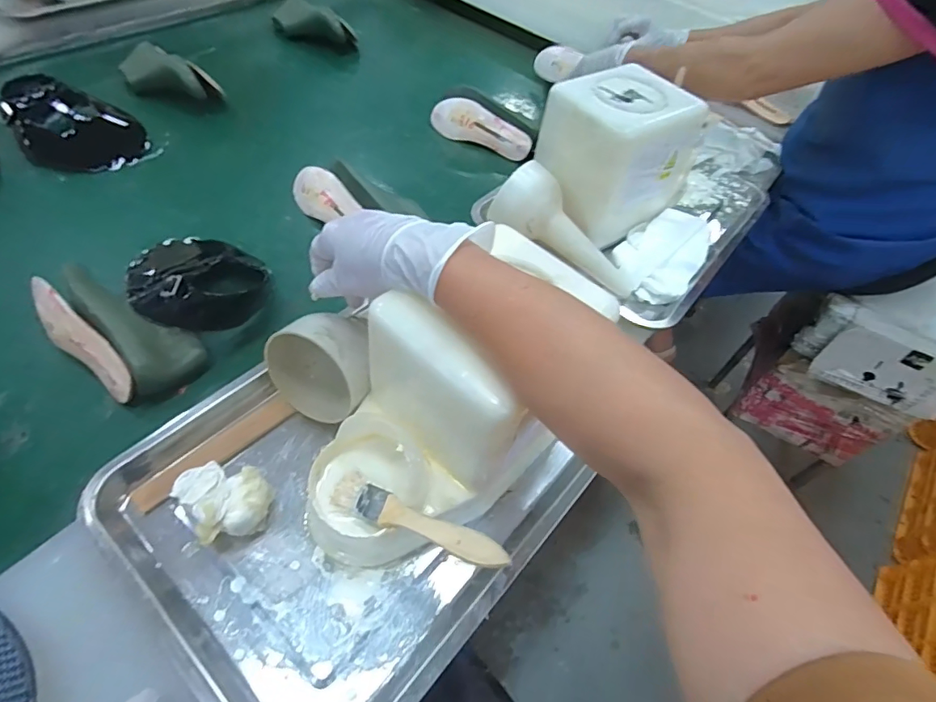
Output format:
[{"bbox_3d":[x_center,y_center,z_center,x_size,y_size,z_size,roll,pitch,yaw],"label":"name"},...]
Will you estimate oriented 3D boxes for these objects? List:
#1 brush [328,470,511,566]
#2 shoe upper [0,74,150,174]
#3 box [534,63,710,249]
[{"bbox_3d":[-0.037,0.114,0.332,0.145,0.010,0.023,10,49,33],"label":"brush"},{"bbox_3d":[-0.562,-0.325,0.702,0.144,0.075,0.147,-30,62,-25],"label":"shoe upper"},{"bbox_3d":[0.180,-0.251,0.614,0.168,0.138,0.143,-35,64,-27],"label":"box"}]

